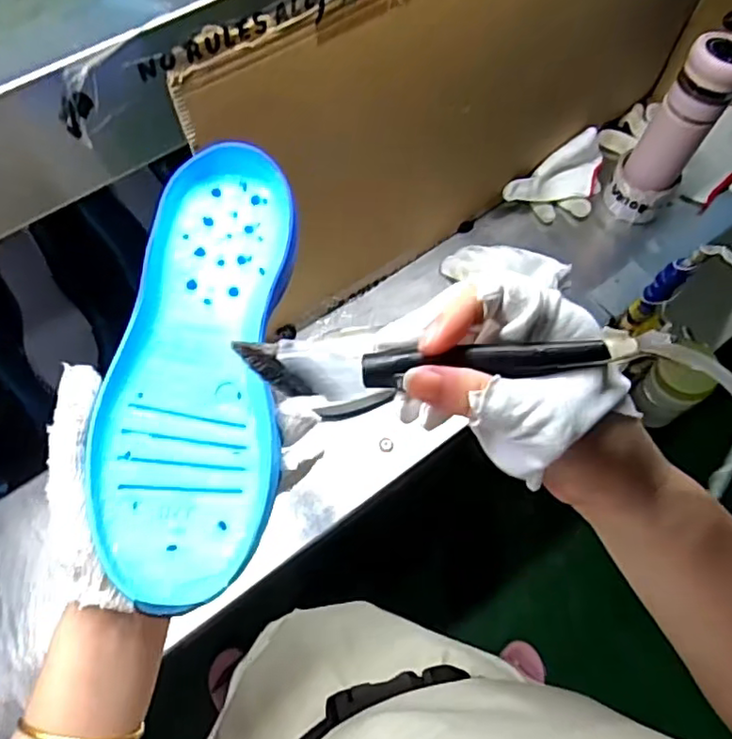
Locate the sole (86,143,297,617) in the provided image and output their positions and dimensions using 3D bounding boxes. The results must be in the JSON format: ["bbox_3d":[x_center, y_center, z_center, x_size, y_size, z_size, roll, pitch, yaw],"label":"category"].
[{"bbox_3d":[-0.090,-0.007,0.335,0.088,0.028,0.247,3,70,1],"label":"sole"}]

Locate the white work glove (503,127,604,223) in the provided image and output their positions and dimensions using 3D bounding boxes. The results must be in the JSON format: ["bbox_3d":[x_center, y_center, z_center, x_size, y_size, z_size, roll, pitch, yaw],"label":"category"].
[{"bbox_3d":[0.272,-0.249,0.840,0.168,0.055,0.081,-34,67,-16],"label":"white work glove"}]

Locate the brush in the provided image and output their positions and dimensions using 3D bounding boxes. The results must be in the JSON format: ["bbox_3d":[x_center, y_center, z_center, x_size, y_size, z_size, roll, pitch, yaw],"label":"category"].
[{"bbox_3d":[0.029,-0.004,0.263,0.159,0.028,0.017,-3,64,7],"label":"brush"}]

